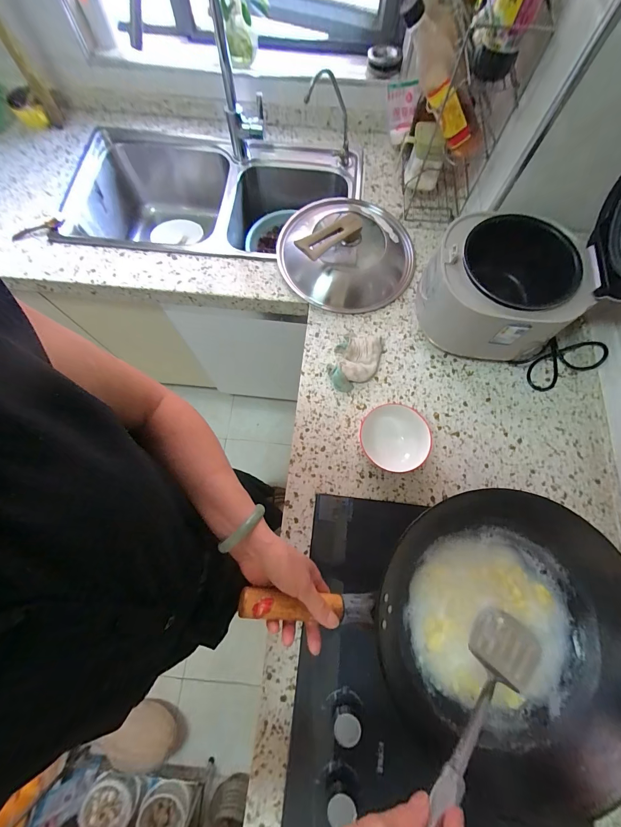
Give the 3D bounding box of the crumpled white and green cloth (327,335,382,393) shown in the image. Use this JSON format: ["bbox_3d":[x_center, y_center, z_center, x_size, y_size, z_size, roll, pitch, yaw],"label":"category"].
[{"bbox_3d":[0.095,-0.112,0.673,0.093,0.035,0.138,20,73,6],"label":"crumpled white and green cloth"}]

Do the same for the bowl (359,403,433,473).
[{"bbox_3d":[0.159,0.048,0.607,0.119,0.063,0.129,0,72,-1],"label":"bowl"}]

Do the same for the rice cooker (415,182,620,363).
[{"bbox_3d":[0.377,-0.271,0.531,0.280,0.409,0.235,2,72,0],"label":"rice cooker"}]

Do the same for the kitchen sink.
[{"bbox_3d":[-0.250,-0.535,0.904,0.739,0.205,0.389,5,72,1],"label":"kitchen sink"}]

